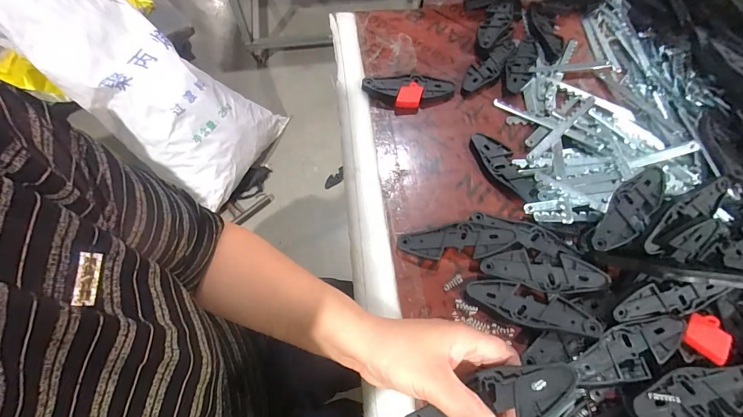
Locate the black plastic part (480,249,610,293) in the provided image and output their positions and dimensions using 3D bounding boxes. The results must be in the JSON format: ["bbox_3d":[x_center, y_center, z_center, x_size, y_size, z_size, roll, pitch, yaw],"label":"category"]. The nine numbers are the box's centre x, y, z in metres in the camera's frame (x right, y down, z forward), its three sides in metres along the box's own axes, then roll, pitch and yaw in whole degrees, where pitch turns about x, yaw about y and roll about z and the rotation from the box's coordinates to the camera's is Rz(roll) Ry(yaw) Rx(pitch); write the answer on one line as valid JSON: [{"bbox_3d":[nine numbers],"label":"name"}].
[{"bbox_3d":[0.180,0.066,0.368,0.123,0.006,0.038,7,88,5],"label":"black plastic part"}]

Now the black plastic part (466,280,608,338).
[{"bbox_3d":[0.160,0.099,0.352,0.123,0.016,0.038,20,65,8],"label":"black plastic part"}]

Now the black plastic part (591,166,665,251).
[{"bbox_3d":[0.274,0.000,0.373,0.037,0.006,0.120,37,74,22],"label":"black plastic part"}]

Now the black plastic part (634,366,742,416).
[{"bbox_3d":[0.280,0.162,0.305,0.112,0.010,0.040,-11,64,-7],"label":"black plastic part"}]

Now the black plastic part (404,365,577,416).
[{"bbox_3d":[0.080,0.140,0.249,0.125,0.005,0.039,-28,66,12],"label":"black plastic part"}]

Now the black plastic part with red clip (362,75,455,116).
[{"bbox_3d":[0.052,-0.155,0.473,0.120,0.017,0.051,-6,64,-4],"label":"black plastic part with red clip"}]

